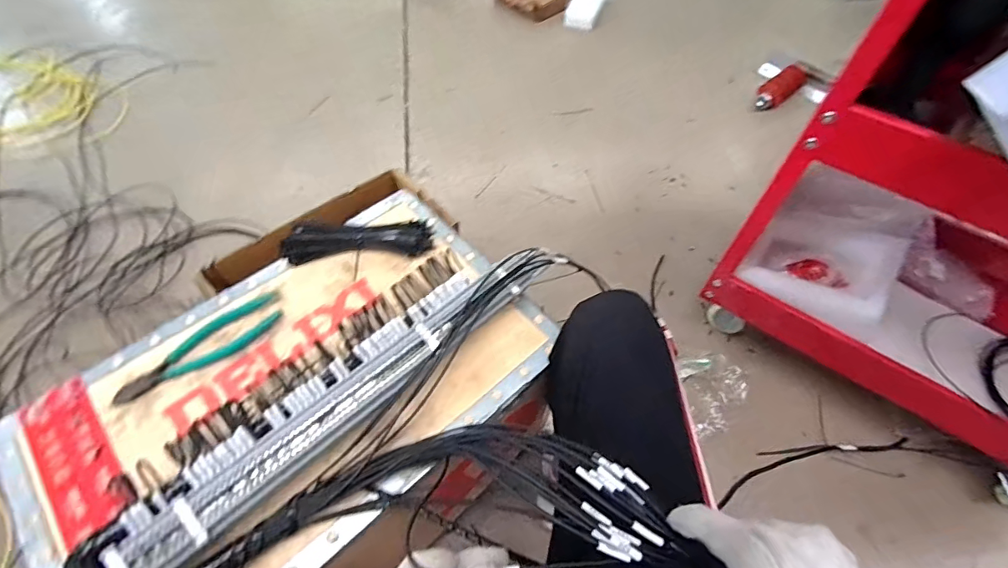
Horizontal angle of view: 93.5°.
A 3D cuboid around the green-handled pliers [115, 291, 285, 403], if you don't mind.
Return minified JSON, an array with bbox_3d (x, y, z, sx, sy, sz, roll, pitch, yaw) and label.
[{"bbox_3d":[-0.330,0.067,0.522,0.178,0.008,0.054,-32,62,-21],"label":"green-handled pliers"}]

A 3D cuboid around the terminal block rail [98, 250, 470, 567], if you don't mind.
[{"bbox_3d":[-0.182,0.106,0.470,0.395,0.044,0.115,-38,64,-24],"label":"terminal block rail"}]

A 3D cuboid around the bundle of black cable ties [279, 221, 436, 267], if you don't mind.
[{"bbox_3d":[-0.182,-0.055,0.596,0.182,0.039,0.051,-5,56,-5],"label":"bundle of black cable ties"}]

